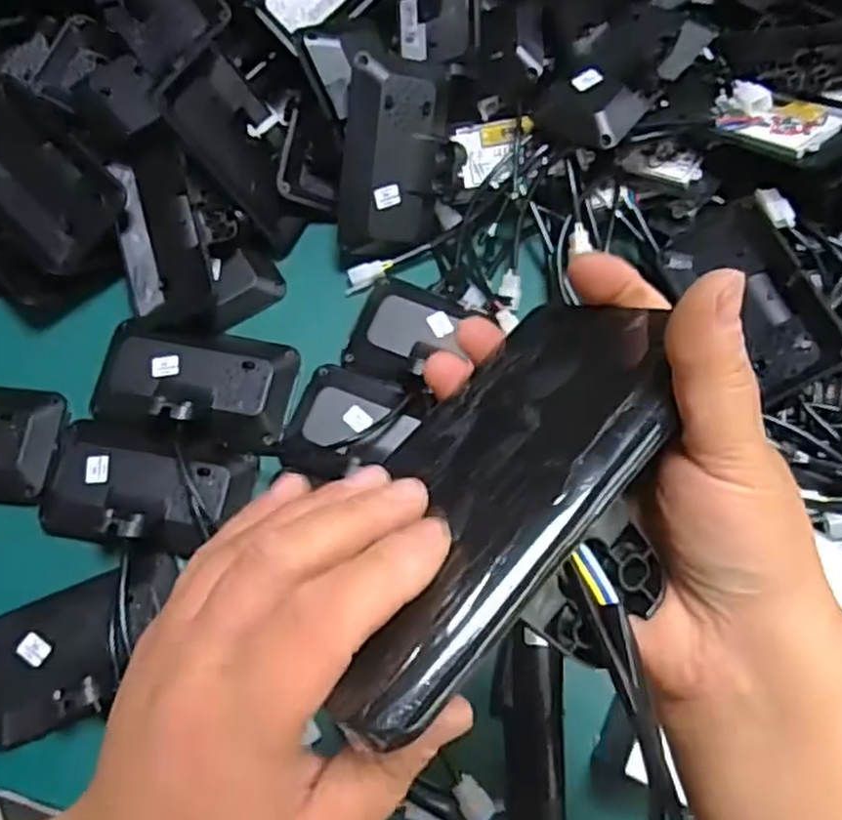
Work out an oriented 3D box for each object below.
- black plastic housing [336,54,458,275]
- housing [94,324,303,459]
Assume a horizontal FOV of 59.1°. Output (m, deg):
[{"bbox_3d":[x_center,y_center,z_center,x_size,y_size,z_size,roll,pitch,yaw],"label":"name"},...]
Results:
[{"bbox_3d":[-0.022,-0.200,0.621,0.088,0.029,0.160,0,112,-12],"label":"black plastic housing"},{"bbox_3d":[-0.186,-0.027,0.603,0.158,0.045,0.098,10,72,4],"label":"housing"}]

